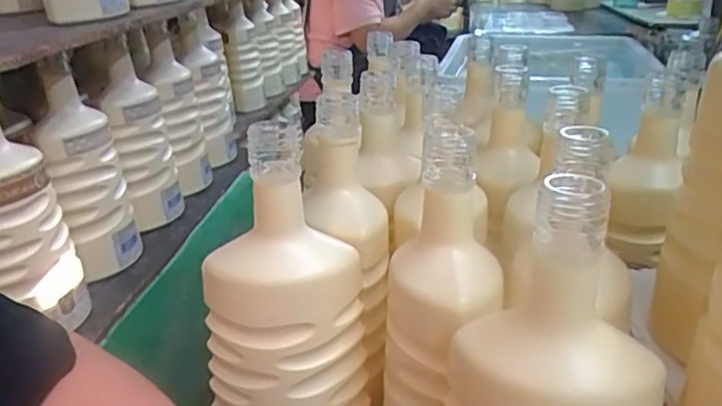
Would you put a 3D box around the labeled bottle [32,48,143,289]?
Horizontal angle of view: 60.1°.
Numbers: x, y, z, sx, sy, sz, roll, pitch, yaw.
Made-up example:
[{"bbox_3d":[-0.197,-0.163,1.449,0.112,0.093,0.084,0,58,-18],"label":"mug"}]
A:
[{"bbox_3d":[-0.279,-0.027,0.645,0.083,0.211,0.070,-12,25,-17],"label":"labeled bottle"}]

